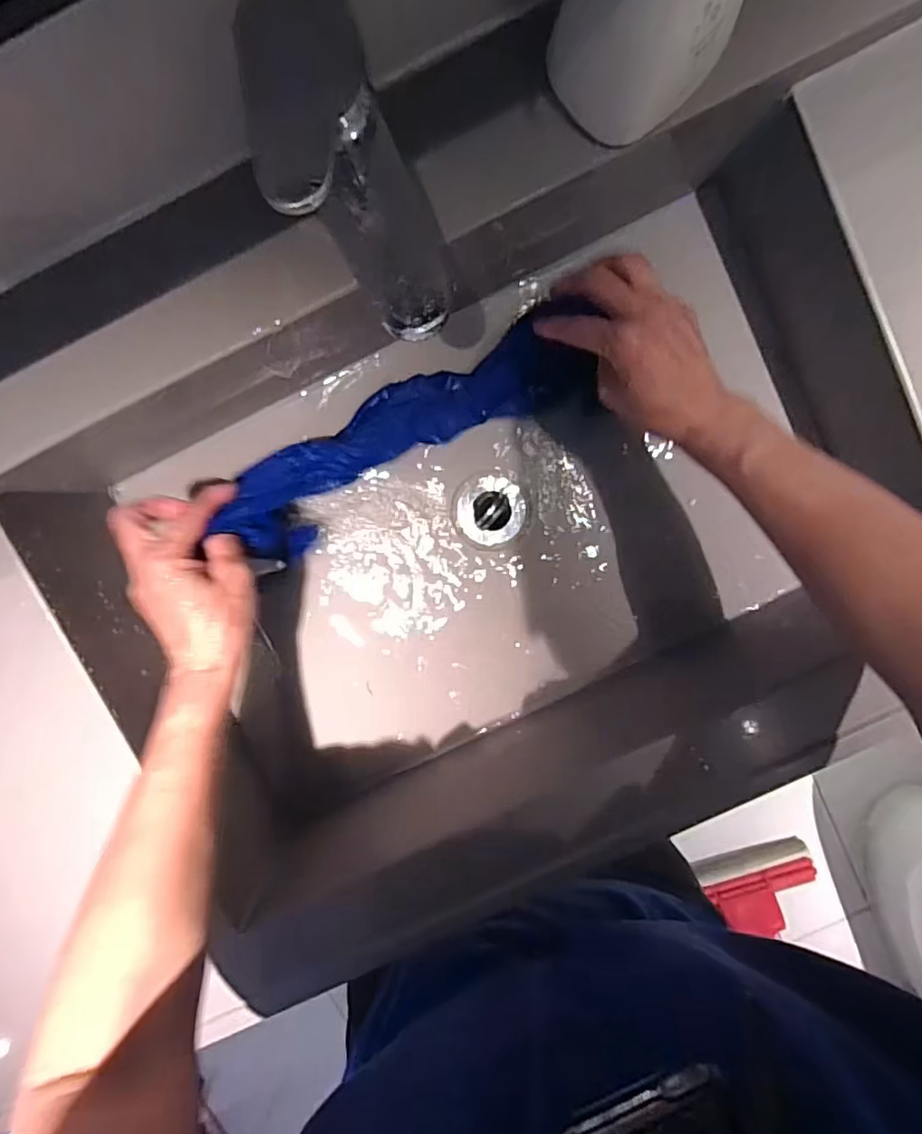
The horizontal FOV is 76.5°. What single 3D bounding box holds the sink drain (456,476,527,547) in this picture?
[{"bbox_3d":[0.028,-0.051,0.539,0.062,0.005,0.062,0,97,-1],"label":"sink drain"}]

